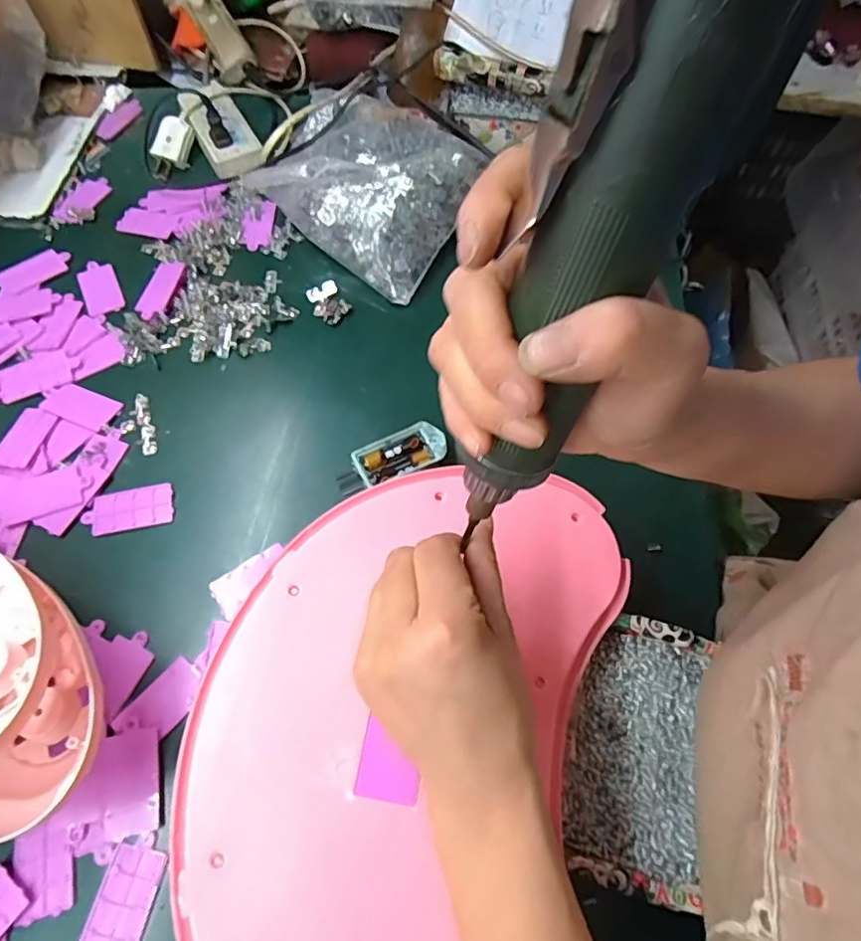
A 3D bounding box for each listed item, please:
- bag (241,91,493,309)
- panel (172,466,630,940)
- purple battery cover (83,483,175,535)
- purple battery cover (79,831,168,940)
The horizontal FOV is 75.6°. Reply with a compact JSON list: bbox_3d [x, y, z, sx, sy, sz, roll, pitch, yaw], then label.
[{"bbox_3d":[-0.067,-0.290,0.560,0.209,0.068,0.196,25,66,10],"label":"bag"},{"bbox_3d":[-0.022,0.143,0.312,0.206,0.015,0.336,18,65,7],"label":"panel"},{"bbox_3d":[-0.238,0.031,0.437,0.066,0.004,0.034,-12,65,-7],"label":"purple battery cover"},{"bbox_3d":[-0.181,0.256,0.330,0.033,0.005,0.067,13,65,4],"label":"purple battery cover"}]

